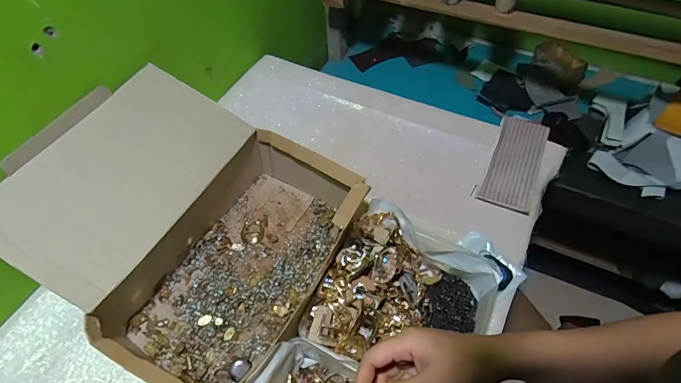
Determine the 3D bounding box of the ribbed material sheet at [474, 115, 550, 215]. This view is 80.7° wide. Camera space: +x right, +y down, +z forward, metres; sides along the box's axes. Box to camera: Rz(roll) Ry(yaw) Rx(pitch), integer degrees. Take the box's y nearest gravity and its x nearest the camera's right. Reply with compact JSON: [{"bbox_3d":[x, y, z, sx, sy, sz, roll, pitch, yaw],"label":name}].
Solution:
[{"bbox_3d":[0.293,-0.049,0.672,0.080,0.014,0.178,20,63,16],"label":"ribbed material sheet"}]

